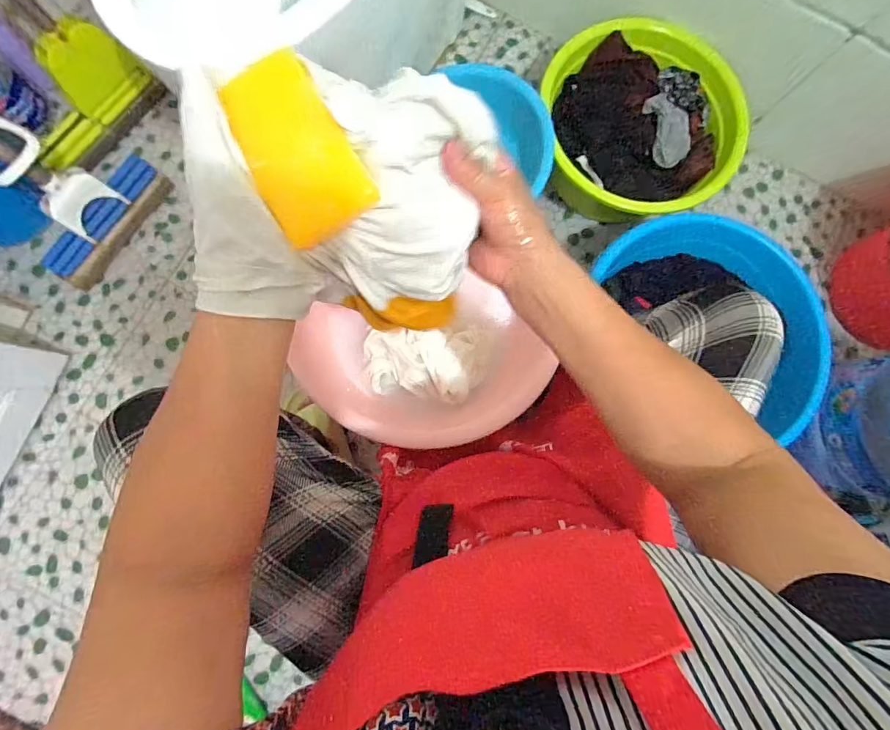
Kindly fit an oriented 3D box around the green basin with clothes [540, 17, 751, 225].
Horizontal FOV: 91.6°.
[{"bbox_3d":[0.367,-0.457,0.864,0.342,0.177,0.341,0,82,-3],"label":"green basin with clothes"}]

